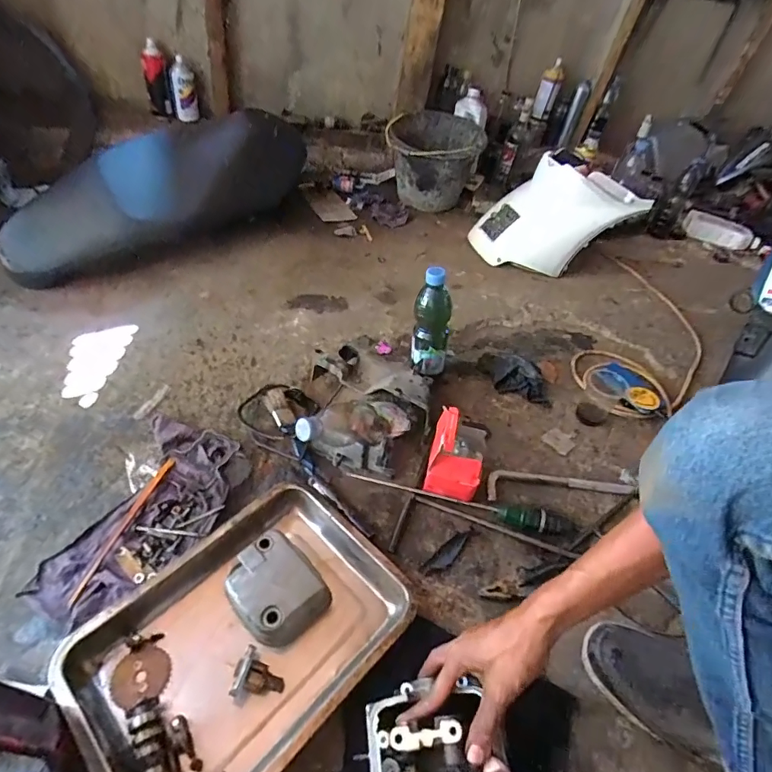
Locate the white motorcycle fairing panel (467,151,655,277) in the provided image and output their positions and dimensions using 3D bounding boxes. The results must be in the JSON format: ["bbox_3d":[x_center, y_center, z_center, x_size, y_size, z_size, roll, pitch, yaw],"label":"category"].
[{"bbox_3d":[0.424,-0.419,1.161,0.392,0.213,0.153,18,48,12],"label":"white motorcycle fairing panel"}]

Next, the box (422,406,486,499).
[{"bbox_3d":[0.105,0.106,0.687,0.078,0.149,0.073,11,47,5],"label":"box"}]

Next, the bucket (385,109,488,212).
[{"bbox_3d":[0.140,-0.666,1.362,0.272,0.203,0.269,3,47,-3],"label":"bucket"}]

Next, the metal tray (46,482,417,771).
[{"bbox_3d":[-0.163,0.296,0.550,0.260,0.053,0.351,36,54,26],"label":"metal tray"}]

